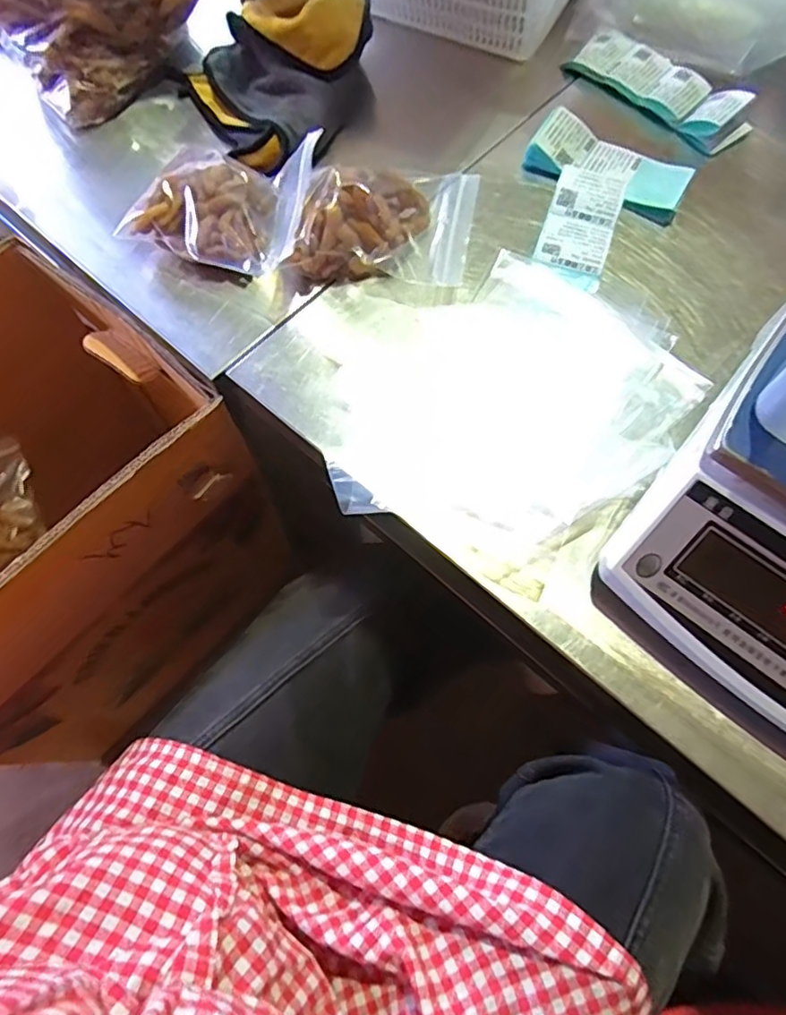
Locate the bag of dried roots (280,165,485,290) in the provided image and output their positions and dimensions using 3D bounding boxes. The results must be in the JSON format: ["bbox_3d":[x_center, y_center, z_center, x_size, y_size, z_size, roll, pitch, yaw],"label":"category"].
[{"bbox_3d":[-0.005,-0.269,0.541,0.154,0.051,0.139,5,69,0],"label":"bag of dried roots"}]

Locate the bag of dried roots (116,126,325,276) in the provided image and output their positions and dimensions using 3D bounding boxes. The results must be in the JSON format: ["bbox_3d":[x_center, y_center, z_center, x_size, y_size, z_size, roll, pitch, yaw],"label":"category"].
[{"bbox_3d":[-0.147,-0.274,0.543,0.155,0.058,0.124,18,69,5],"label":"bag of dried roots"}]

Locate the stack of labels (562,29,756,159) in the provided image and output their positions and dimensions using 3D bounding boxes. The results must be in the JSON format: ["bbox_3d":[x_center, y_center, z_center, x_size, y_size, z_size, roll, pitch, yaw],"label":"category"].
[{"bbox_3d":[0.284,-0.451,0.635,0.067,0.032,0.200,-42,75,-16],"label":"stack of labels"}]

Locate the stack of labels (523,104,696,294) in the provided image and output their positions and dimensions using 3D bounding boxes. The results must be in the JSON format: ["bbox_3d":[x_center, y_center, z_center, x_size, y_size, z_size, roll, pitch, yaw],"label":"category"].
[{"bbox_3d":[0.183,-0.294,0.574,0.151,0.033,0.177,31,71,10],"label":"stack of labels"}]

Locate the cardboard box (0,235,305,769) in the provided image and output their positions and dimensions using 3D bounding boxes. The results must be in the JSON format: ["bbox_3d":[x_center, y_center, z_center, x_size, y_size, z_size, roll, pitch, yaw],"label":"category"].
[{"bbox_3d":[-0.390,0.029,0.685,0.293,0.392,0.404,41,73,13],"label":"cardboard box"}]

